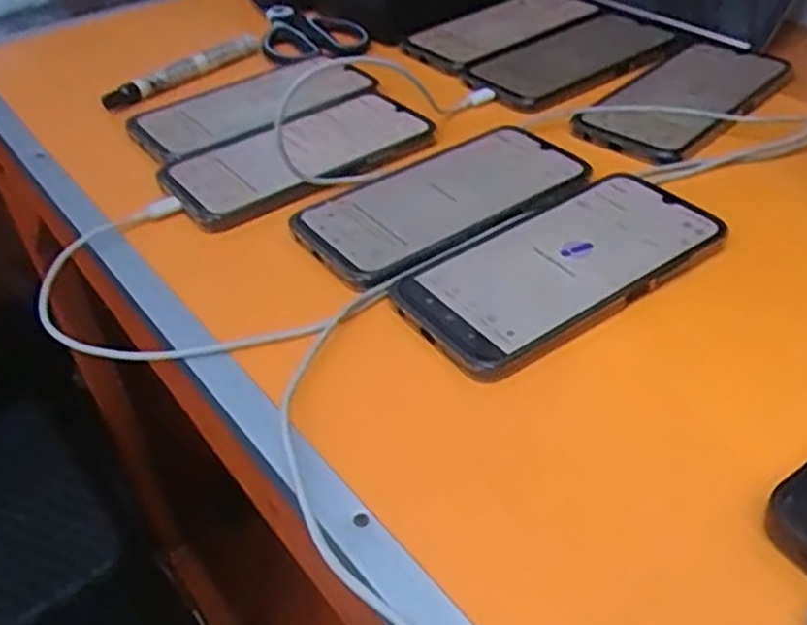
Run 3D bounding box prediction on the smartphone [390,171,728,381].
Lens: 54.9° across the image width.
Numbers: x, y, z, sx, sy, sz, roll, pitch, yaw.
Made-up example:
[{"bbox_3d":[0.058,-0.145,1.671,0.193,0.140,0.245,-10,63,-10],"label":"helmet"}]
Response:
[{"bbox_3d":[0.081,-0.025,0.395,0.167,0.014,0.082,-26,45,-25],"label":"smartphone"}]

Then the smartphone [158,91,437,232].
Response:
[{"bbox_3d":[-0.063,-0.105,0.492,0.173,0.015,0.076,-27,45,-26],"label":"smartphone"}]

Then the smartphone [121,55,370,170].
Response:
[{"bbox_3d":[-0.104,-0.144,0.540,0.162,0.013,0.087,-26,45,-25],"label":"smartphone"}]

